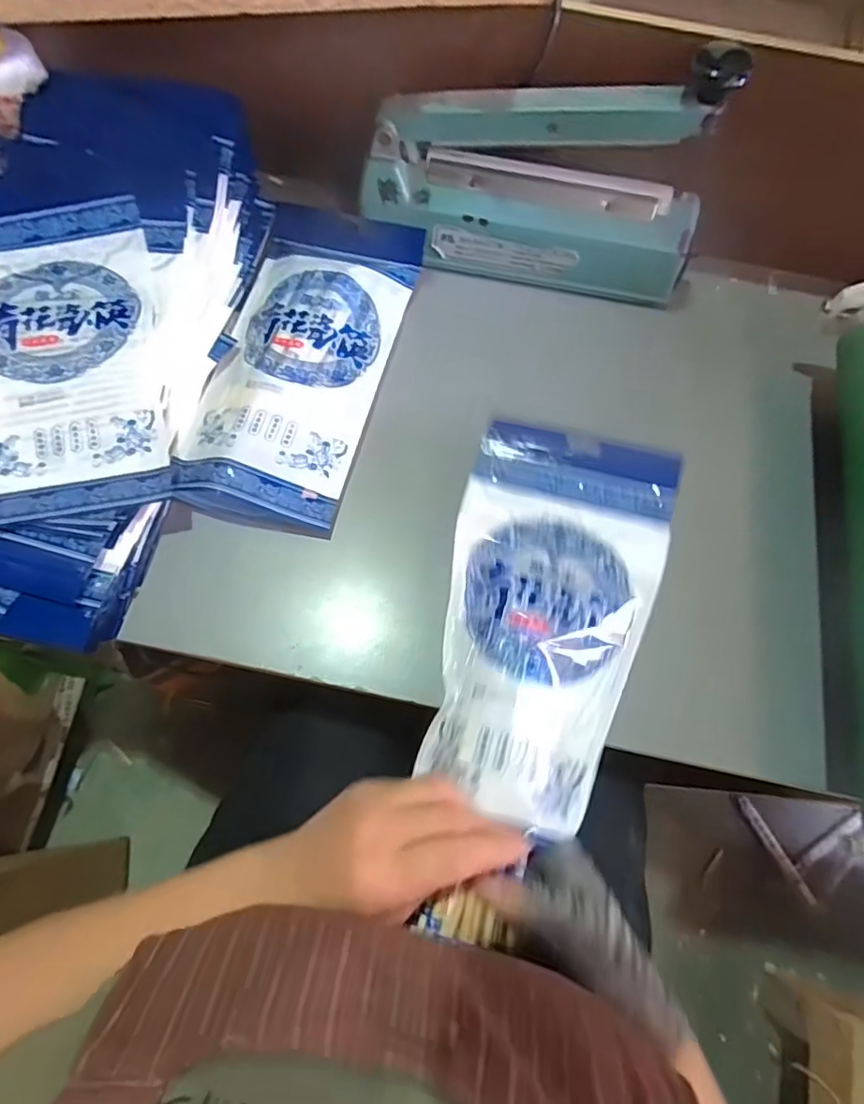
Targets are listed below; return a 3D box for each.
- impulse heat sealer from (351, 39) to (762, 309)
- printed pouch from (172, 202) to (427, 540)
[{"bbox_3d":[0.088,-0.316,0.480,0.295,0.161,0.064,8,69,1],"label":"impulse heat sealer"},{"bbox_3d":[-0.111,-0.174,0.490,0.141,0.027,0.327,14,69,-2],"label":"printed pouch"}]

